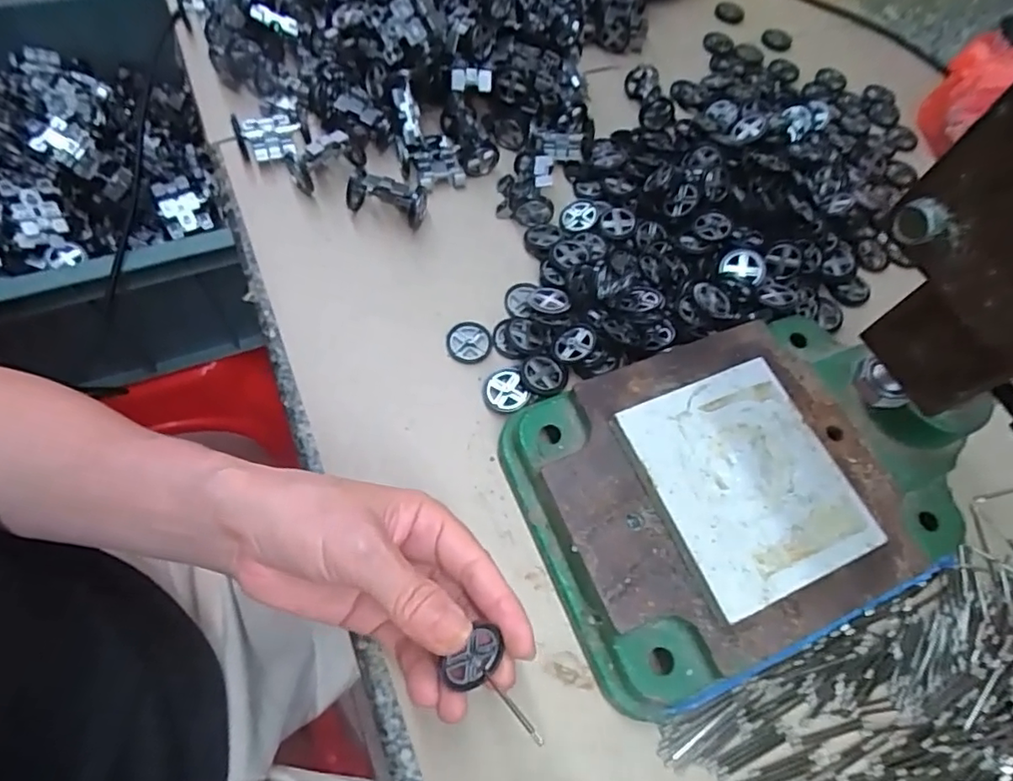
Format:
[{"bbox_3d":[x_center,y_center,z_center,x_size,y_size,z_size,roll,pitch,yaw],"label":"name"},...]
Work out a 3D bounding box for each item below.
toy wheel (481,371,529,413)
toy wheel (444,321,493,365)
[{"bbox_3d":[-0.001,0.001,0.335,0.023,0.008,0.027,-19,68,-15],"label":"toy wheel"},{"bbox_3d":[-0.023,-0.030,0.351,0.027,0.004,0.026,2,64,-5],"label":"toy wheel"}]

